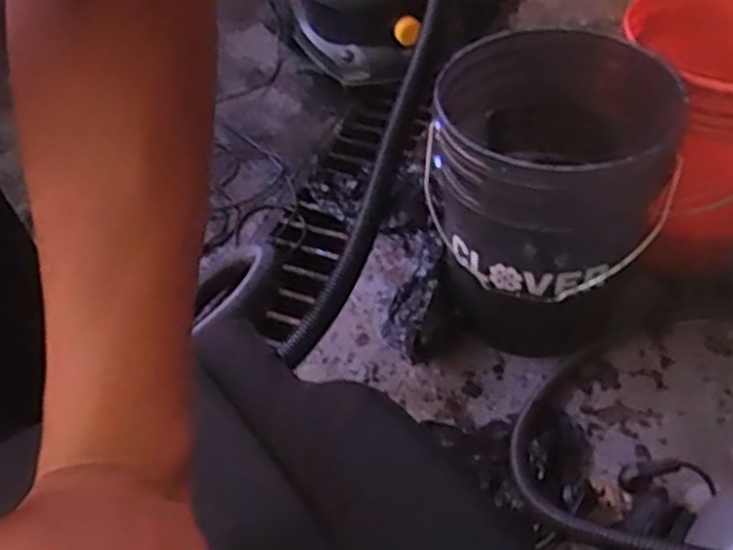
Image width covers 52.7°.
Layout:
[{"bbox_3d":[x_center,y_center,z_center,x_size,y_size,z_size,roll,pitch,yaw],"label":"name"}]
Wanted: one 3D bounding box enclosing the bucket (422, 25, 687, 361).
[{"bbox_3d":[0.254,-0.106,1.073,0.310,0.384,0.345,5,49,10],"label":"bucket"}]

